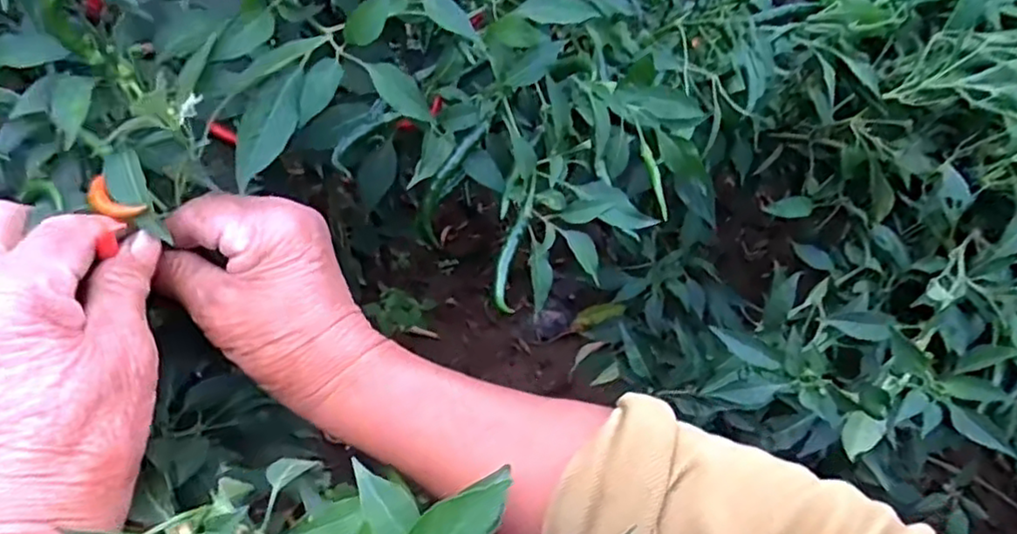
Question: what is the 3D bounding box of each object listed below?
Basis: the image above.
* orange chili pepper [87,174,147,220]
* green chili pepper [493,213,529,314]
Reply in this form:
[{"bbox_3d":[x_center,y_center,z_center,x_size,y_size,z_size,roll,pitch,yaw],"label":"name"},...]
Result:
[{"bbox_3d":[-0.163,-0.027,0.279,0.026,0.005,0.012,31,52,6],"label":"orange chili pepper"},{"bbox_3d":[0.001,-0.002,0.383,0.015,0.010,0.058,11,75,8],"label":"green chili pepper"}]

